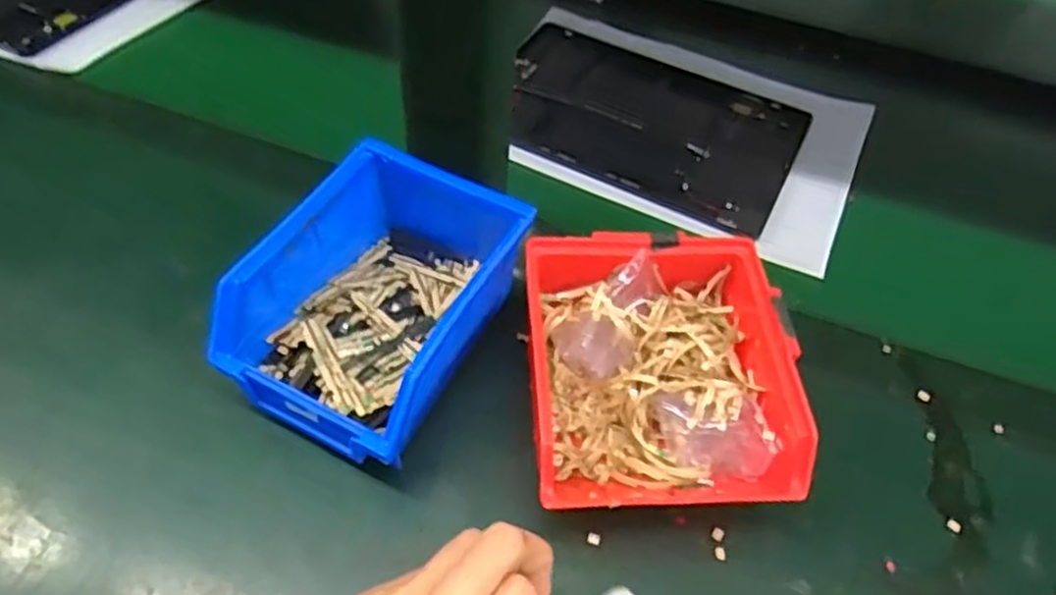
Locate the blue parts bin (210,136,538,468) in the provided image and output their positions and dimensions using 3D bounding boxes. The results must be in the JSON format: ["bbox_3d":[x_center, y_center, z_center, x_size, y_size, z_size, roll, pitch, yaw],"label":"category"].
[{"bbox_3d":[-0.071,0.000,0.379,0.107,0.078,0.156,25,53,14],"label":"blue parts bin"}]

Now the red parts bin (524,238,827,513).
[{"bbox_3d":[0.061,0.039,0.363,0.120,0.068,0.132,0,51,-6],"label":"red parts bin"}]

